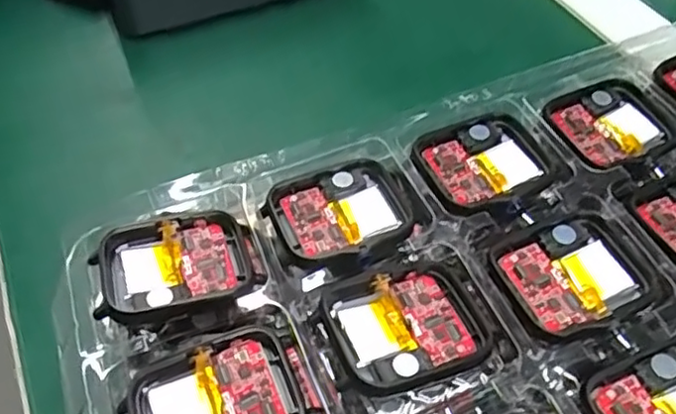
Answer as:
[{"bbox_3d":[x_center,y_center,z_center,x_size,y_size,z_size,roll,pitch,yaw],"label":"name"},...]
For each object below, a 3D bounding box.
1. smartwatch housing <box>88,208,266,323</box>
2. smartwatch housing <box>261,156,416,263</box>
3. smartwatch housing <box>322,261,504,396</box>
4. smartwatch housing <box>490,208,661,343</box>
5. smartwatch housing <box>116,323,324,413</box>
[{"bbox_3d":[-0.048,0.017,0.192,0.047,0.008,0.036,-15,53,-13],"label":"smartwatch housing"},{"bbox_3d":[0.003,0.001,0.209,0.047,0.007,0.036,-18,54,-16],"label":"smartwatch housing"},{"bbox_3d":[0.020,0.032,0.178,0.044,0.006,0.036,-14,53,-13],"label":"smartwatch housing"},{"bbox_3d":[0.073,0.020,0.193,0.045,0.005,0.038,-19,54,-16],"label":"smartwatch housing"},{"bbox_3d":[-0.032,0.054,0.167,0.045,0.008,0.036,-20,54,-17],"label":"smartwatch housing"}]

